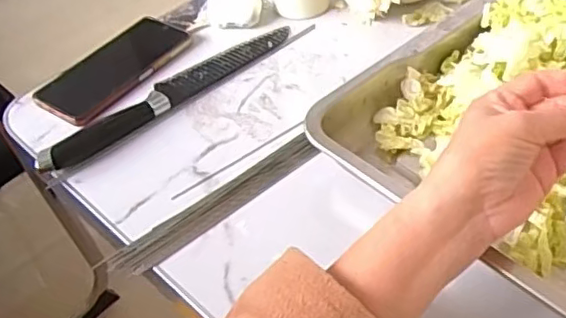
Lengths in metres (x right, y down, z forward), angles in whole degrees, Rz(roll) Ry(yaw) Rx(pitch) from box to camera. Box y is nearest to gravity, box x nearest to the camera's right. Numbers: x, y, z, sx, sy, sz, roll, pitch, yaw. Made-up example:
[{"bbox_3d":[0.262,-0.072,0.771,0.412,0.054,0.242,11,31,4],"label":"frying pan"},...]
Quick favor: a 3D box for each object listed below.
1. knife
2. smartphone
[{"bbox_3d":[-0.107,-0.072,0.598,0.293,0.017,0.040,-36,52,-25],"label":"knife"},{"bbox_3d":[-0.174,-0.099,0.637,0.080,0.013,0.168,21,52,26],"label":"smartphone"}]

